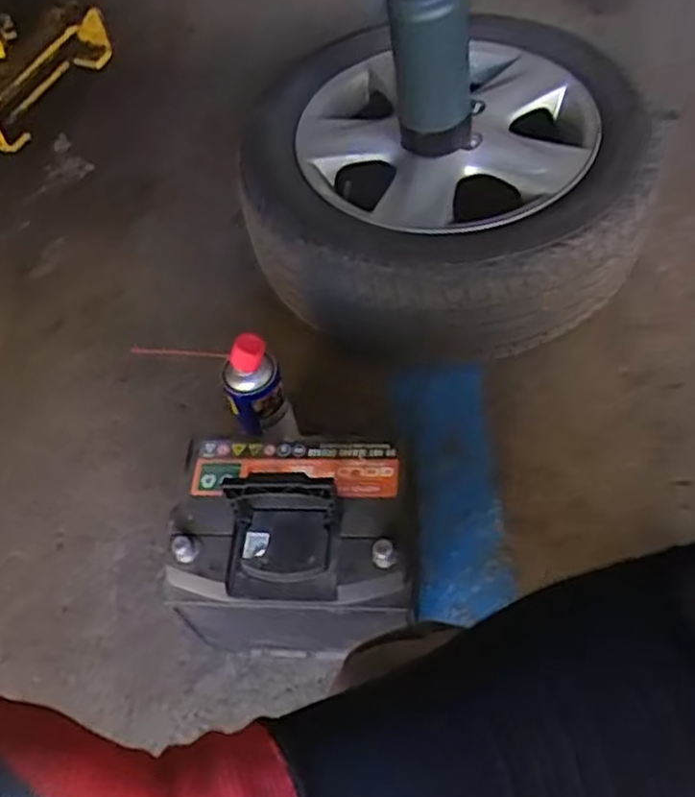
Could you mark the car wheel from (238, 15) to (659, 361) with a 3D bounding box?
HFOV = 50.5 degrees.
[{"bbox_3d":[0.126,-0.294,1.000,0.522,0.171,0.460,3,56,9],"label":"car wheel"}]

